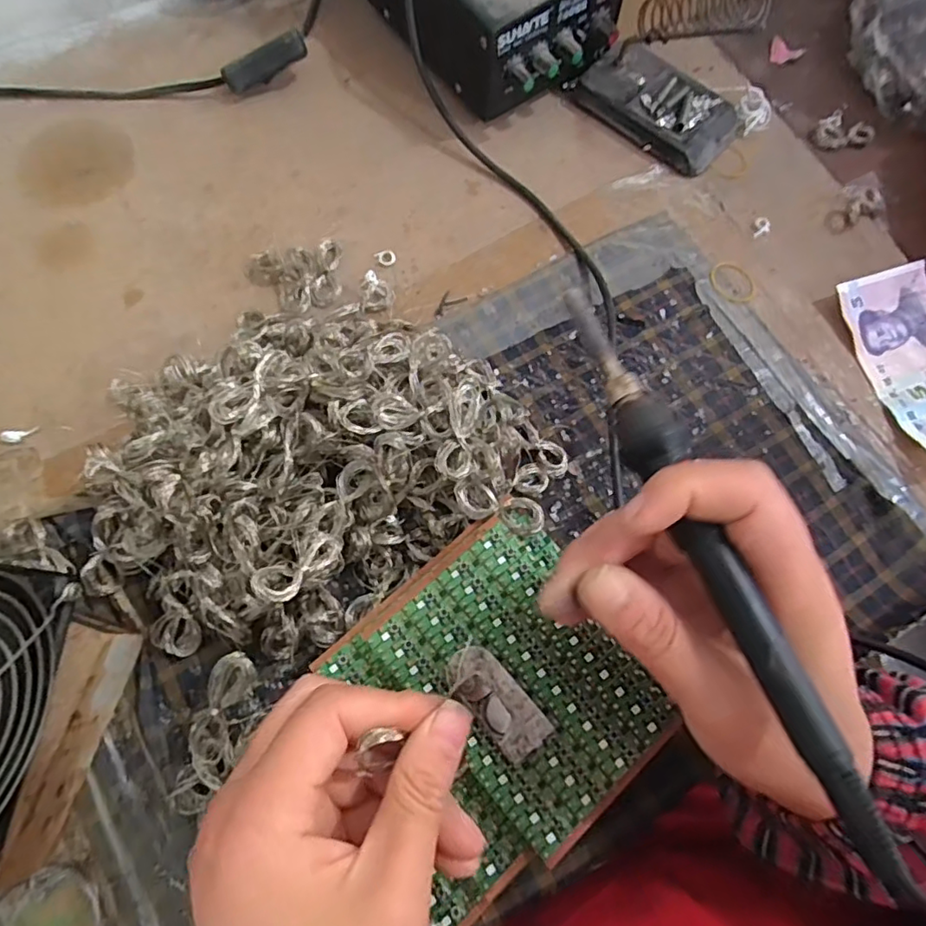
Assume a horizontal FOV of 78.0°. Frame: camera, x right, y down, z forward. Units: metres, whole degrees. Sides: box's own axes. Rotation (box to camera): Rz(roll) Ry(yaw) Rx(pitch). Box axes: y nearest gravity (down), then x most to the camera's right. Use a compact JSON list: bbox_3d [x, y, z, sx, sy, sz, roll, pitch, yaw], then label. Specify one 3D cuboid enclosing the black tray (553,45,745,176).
[{"bbox_3d":[0.137,-0.254,0.405,0.111,0.020,0.063,40,75,10],"label":"black tray"}]

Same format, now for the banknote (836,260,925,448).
[{"bbox_3d":[0.288,-0.061,0.352,0.065,0.019,0.127,-19,74,-8],"label":"banknote"}]

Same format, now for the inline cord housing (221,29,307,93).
[{"bbox_3d":[-0.137,-0.278,0.398,0.061,0.018,0.012,-26,74,5],"label":"inline cord housing"}]

